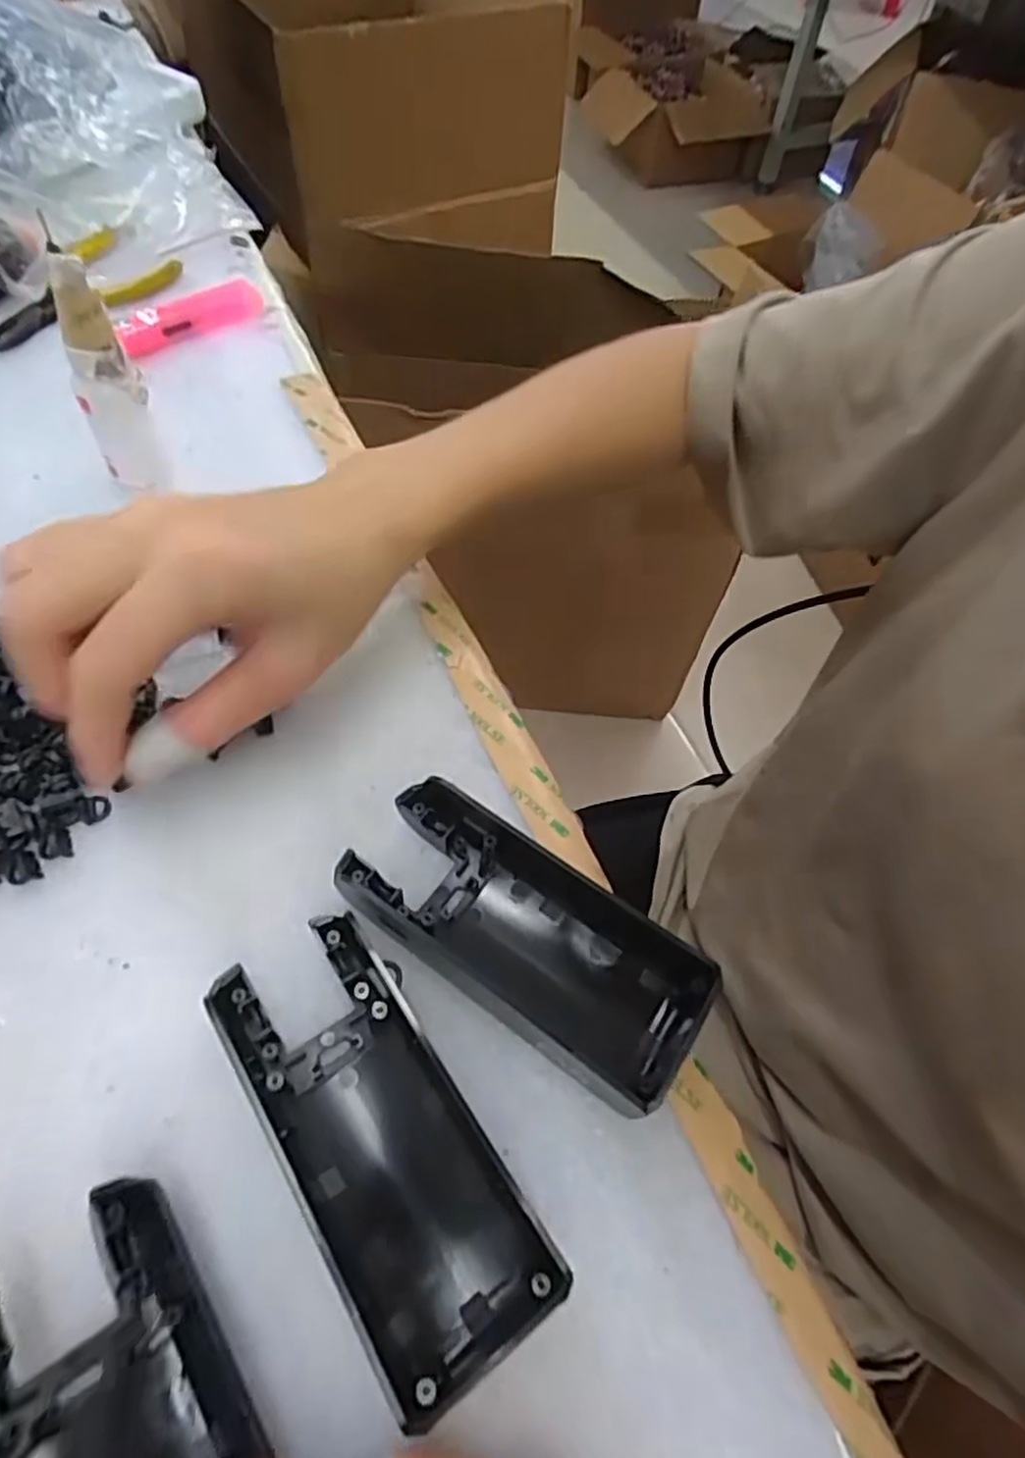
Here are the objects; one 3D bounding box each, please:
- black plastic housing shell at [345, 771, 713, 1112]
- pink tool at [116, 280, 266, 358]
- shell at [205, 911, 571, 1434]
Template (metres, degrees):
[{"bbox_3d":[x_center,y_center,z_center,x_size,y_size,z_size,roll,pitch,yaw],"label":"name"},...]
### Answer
[{"bbox_3d":[0.004,0.058,0.216,0.112,0.024,0.051,30,61,14],"label":"black plastic housing shell"},{"bbox_3d":[-0.170,-0.219,0.382,0.081,0.014,0.021,-38,68,-24],"label":"pink tool"},{"bbox_3d":[-0.036,0.103,0.184,0.045,0.025,0.107,-30,64,-21],"label":"shell"}]

